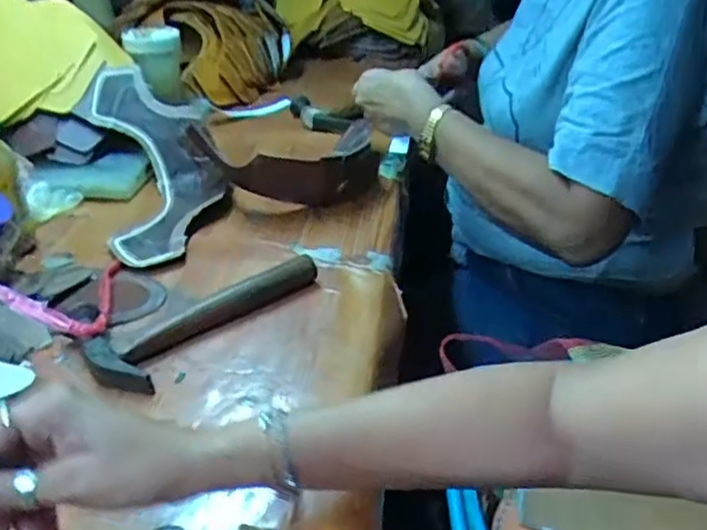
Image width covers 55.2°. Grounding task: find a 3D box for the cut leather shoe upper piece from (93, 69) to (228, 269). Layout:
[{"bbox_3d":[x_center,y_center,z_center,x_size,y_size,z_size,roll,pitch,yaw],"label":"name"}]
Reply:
[{"bbox_3d":[-0.225,-0.116,0.783,0.134,0.065,0.322,-11,50,-15],"label":"cut leather shoe upper piece"}]

